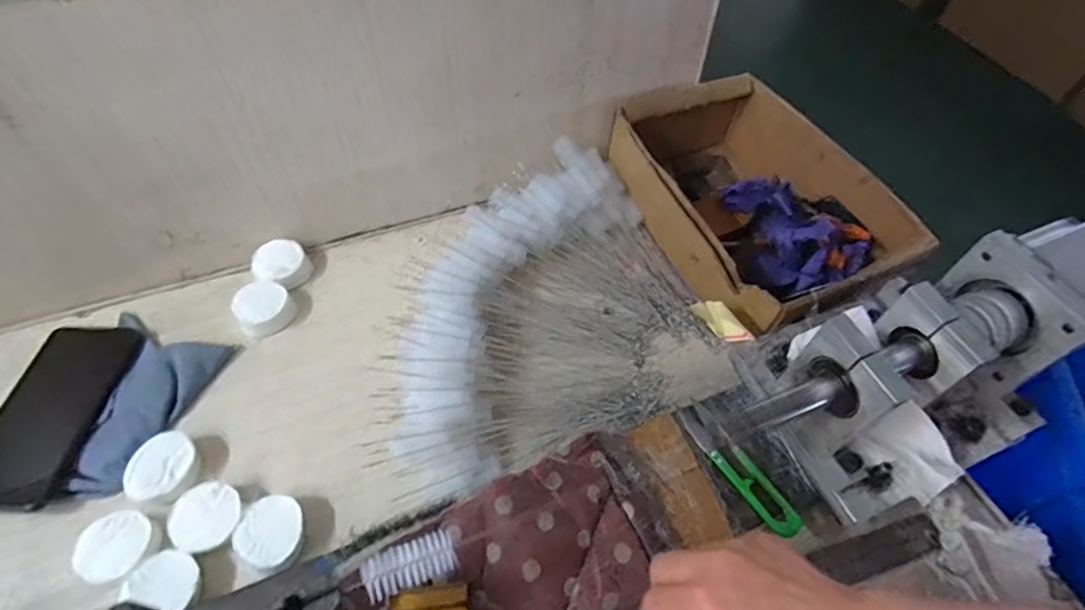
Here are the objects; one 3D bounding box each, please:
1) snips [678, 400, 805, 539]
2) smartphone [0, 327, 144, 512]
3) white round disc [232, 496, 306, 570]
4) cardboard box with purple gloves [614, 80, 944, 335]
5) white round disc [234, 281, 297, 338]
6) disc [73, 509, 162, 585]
[{"bbox_3d":[0.145,0.119,0.418,0.026,0.005,0.113,-28,60,-22],"label":"snips"},{"bbox_3d":[-0.395,0.084,0.451,0.081,0.007,0.159,2,50,1],"label":"smartphone"},{"bbox_3d":[-0.195,0.166,0.408,0.048,0.018,0.047,2,54,-3],"label":"white round disc"},{"bbox_3d":[0.210,-0.101,0.574,0.197,0.103,0.283,-18,57,-16],"label":"cardboard box with purple gloves"},{"bbox_3d":[-0.258,0.001,0.520,0.047,0.024,0.051,2,54,-3],"label":"white round disc"},{"bbox_3d":[-0.299,0.171,0.396,0.050,0.012,0.047,2,54,-3],"label":"disc"}]

